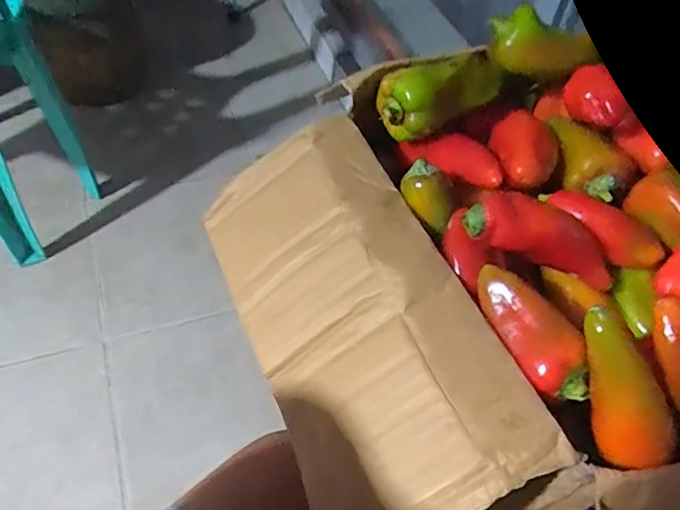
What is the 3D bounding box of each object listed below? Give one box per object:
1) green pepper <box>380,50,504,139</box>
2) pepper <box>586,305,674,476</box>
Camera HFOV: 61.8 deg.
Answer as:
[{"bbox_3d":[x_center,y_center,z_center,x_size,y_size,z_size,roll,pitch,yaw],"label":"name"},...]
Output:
[{"bbox_3d":[0.069,-0.110,0.384,0.087,0.039,0.034,-26,58,-24],"label":"green pepper"},{"bbox_3d":[0.124,0.058,0.250,0.026,0.021,0.074,-21,98,-20],"label":"pepper"}]

